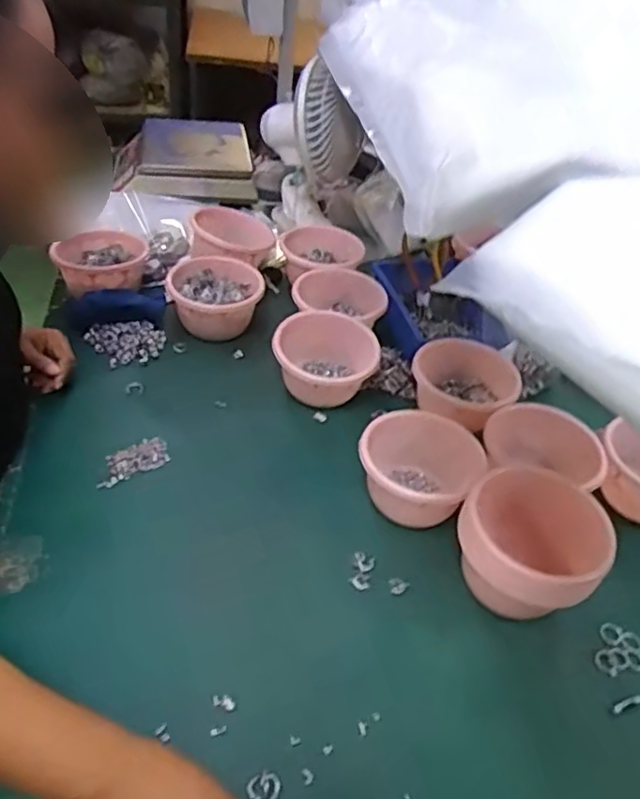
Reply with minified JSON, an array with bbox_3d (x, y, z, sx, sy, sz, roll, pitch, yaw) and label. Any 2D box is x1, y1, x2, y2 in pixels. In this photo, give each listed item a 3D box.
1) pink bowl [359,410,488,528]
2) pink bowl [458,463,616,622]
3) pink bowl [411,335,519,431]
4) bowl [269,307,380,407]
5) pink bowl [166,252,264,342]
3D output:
[{"bbox_3d":[0.122,0.089,0.786,0.146,0.077,0.144,20,42,13],"label":"pink bowl"},{"bbox_3d":[0.225,0.167,0.692,0.141,0.114,0.136,3,43,-3],"label":"pink bowl"},{"bbox_3d":[0.209,-0.021,0.915,0.147,0.073,0.157,3,43,-3],"label":"pink bowl"},{"bbox_3d":[0.005,-0.056,0.925,0.139,0.092,0.142,3,43,-3],"label":"bowl"},{"bbox_3d":[-0.166,-0.167,1.010,0.142,0.081,0.144,3,43,-3],"label":"pink bowl"}]

